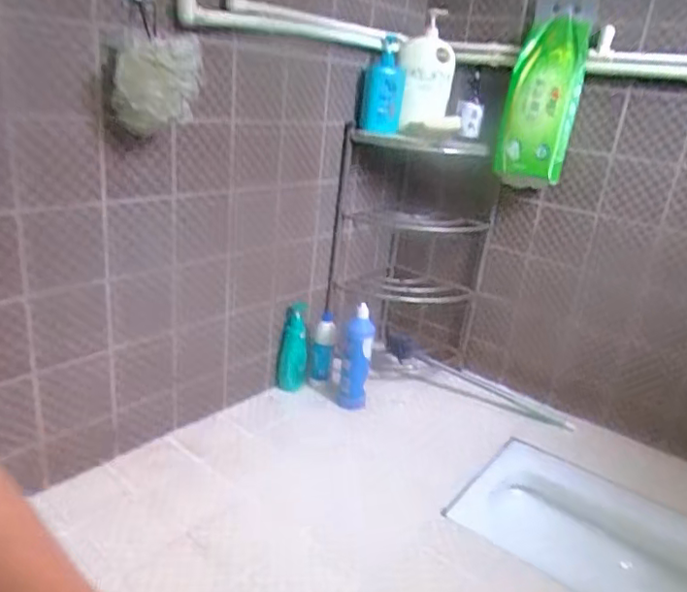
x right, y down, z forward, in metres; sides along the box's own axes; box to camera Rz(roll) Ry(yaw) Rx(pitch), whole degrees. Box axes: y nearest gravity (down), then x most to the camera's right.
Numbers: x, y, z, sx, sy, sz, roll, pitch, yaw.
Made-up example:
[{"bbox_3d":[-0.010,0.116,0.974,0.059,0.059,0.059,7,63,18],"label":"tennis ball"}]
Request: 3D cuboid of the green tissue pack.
[{"bbox_3d":[0.456,-0.436,1.322,0.153,0.358,0.097,15,23,18],"label":"green tissue pack"}]

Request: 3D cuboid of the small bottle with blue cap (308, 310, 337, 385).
[{"bbox_3d":[-0.059,0.158,1.586,0.065,0.216,0.065,6,20,-1],"label":"small bottle with blue cap"}]

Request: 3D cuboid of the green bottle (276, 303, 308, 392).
[{"bbox_3d":[-0.137,0.144,1.568,0.081,0.246,0.084,0,21,-17],"label":"green bottle"}]

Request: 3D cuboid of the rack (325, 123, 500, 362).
[{"bbox_3d":[0.178,-0.115,1.559,0.421,0.621,0.215,5,20,-3],"label":"rack"}]

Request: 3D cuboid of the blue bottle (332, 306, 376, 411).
[{"bbox_3d":[0.028,0.164,1.508,0.081,0.279,0.088,4,20,-5],"label":"blue bottle"}]

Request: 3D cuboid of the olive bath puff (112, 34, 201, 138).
[{"bbox_3d":[-0.321,-0.355,0.980,0.143,0.161,0.183,-1,23,-19],"label":"olive bath puff"}]

